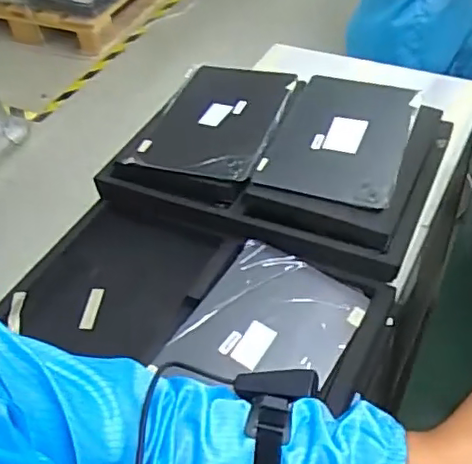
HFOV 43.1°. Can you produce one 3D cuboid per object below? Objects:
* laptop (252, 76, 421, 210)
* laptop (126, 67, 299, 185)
[{"bbox_3d":[0.141,-0.141,0.819,0.180,0.013,0.259,13,50,18],"label":"laptop"},{"bbox_3d":[-0.023,-0.170,0.873,0.175,0.022,0.256,11,50,17],"label":"laptop"}]

